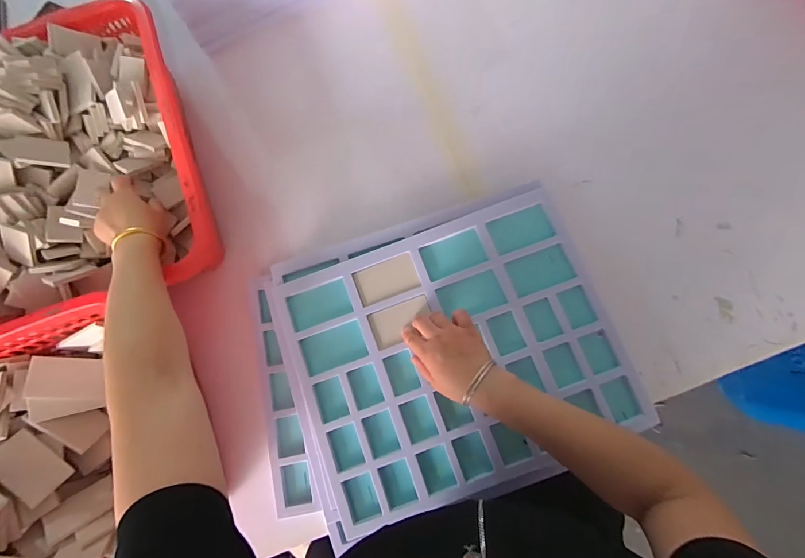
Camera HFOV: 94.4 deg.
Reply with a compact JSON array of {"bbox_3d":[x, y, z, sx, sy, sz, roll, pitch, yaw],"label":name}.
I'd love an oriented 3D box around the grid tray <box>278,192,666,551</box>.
[{"bbox_3d":[0.069,0.106,0.513,0.422,0.033,0.353,-20,80,0],"label":"grid tray"}]

